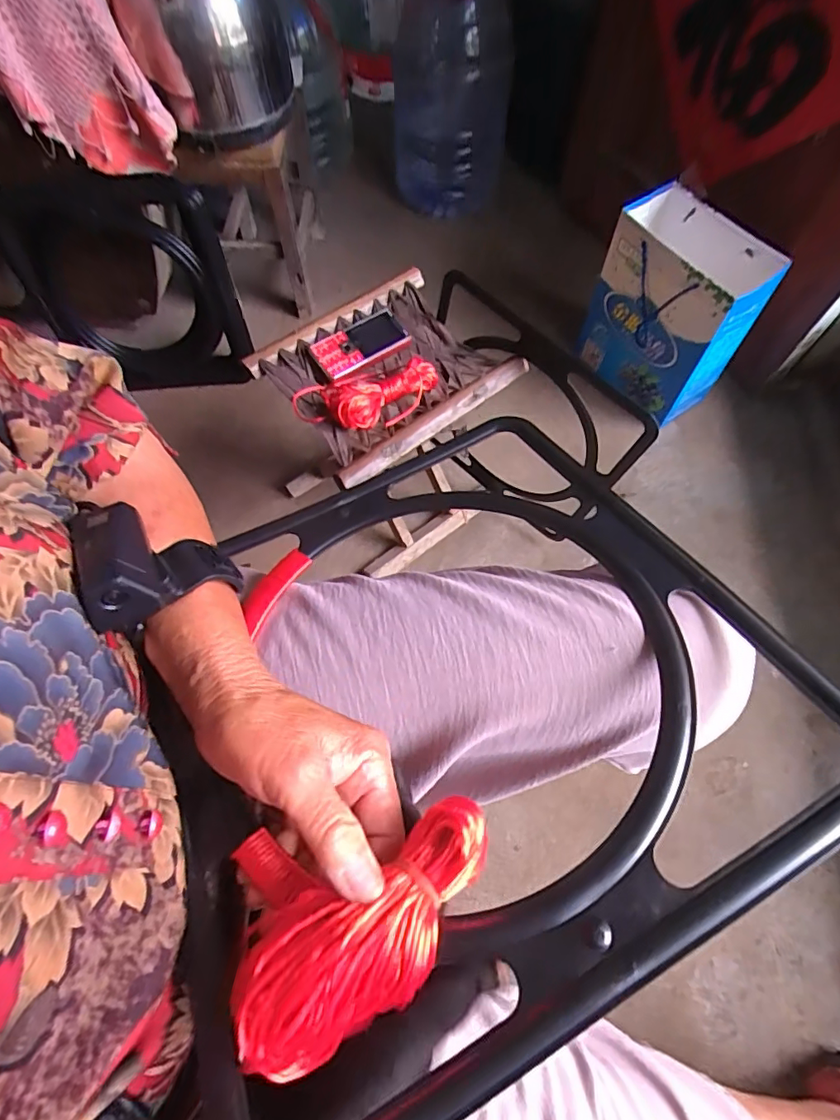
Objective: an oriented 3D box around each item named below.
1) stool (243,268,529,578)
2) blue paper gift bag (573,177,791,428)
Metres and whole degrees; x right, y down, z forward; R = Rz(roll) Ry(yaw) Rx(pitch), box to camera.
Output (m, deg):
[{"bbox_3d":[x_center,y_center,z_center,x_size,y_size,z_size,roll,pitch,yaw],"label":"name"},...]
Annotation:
[{"bbox_3d":[-0.049,-0.181,0.792,0.304,0.336,0.250,-41,72,-16],"label":"stool"},{"bbox_3d":[0.433,-0.441,0.919,0.134,0.269,0.264,-27,69,-11],"label":"blue paper gift bag"}]

